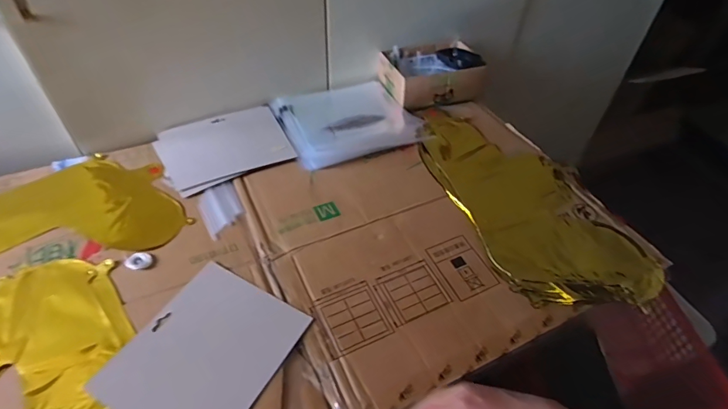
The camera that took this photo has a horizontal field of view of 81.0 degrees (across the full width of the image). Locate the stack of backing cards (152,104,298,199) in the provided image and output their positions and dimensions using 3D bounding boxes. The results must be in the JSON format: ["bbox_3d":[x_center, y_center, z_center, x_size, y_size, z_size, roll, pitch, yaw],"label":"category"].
[{"bbox_3d":[-0.240,-0.104,0.740,0.205,0.014,0.172,-25,56,-25],"label":"stack of backing cards"}]

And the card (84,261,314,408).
[{"bbox_3d":[-0.180,0.169,0.492,0.160,0.008,0.191,27,51,15],"label":"card"}]

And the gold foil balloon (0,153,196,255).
[{"bbox_3d":[-0.467,0.015,0.619,0.375,0.015,0.200,-15,52,-18],"label":"gold foil balloon"}]

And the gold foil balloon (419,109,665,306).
[{"bbox_3d":[0.253,-0.024,0.690,0.234,0.014,0.425,-13,52,-17],"label":"gold foil balloon"}]

